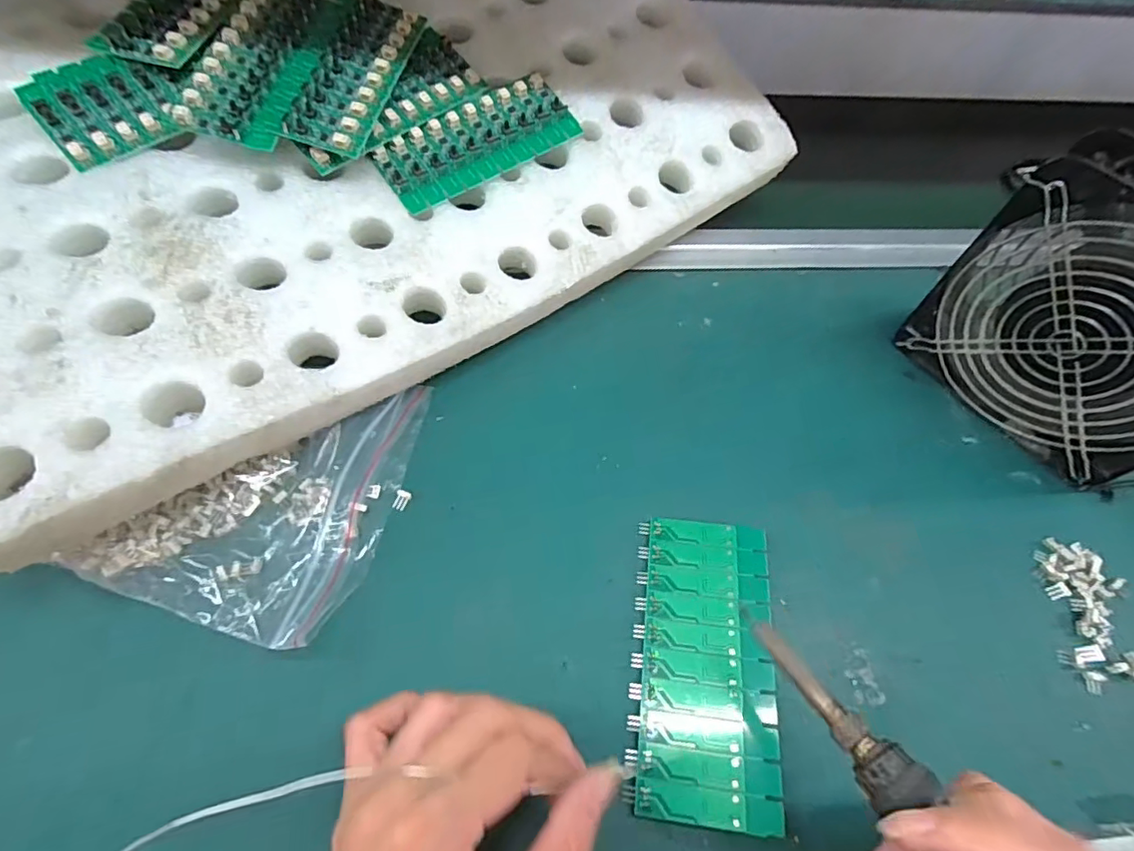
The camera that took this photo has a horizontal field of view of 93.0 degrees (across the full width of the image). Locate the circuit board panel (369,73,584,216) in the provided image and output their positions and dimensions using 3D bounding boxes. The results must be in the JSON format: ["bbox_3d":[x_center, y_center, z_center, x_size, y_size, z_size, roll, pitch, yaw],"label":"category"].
[{"bbox_3d":[-0.059,-0.195,0.368,0.136,0.005,0.056,-33,83,-15],"label":"circuit board panel"}]

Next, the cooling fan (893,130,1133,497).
[{"bbox_3d":[0.304,-0.056,0.305,0.061,0.152,0.158,-27,65,-19],"label":"cooling fan"}]

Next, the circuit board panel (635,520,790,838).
[{"bbox_3d":[0.070,0.114,0.266,0.063,0.004,0.136,4,58,8],"label":"circuit board panel"}]

